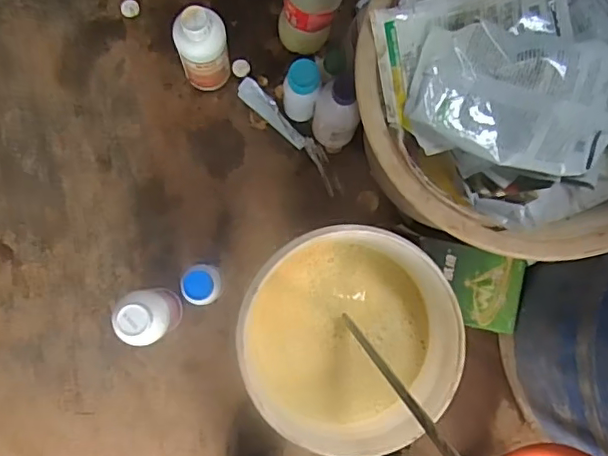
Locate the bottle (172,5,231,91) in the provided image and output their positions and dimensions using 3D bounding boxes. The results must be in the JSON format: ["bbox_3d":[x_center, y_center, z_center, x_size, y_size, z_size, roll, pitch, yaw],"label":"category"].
[{"bbox_3d":[-0.182,-0.316,1.026,0.093,0.225,0.075,-11,86,-8],"label":"bottle"}]

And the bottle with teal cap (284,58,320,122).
[{"bbox_3d":[-0.005,-0.253,1.053,0.065,0.204,0.050,17,83,-5],"label":"bottle with teal cap"}]

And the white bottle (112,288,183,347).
[{"bbox_3d":[-0.271,0.154,0.983,0.083,0.237,0.090,-2,85,-5],"label":"white bottle"}]

